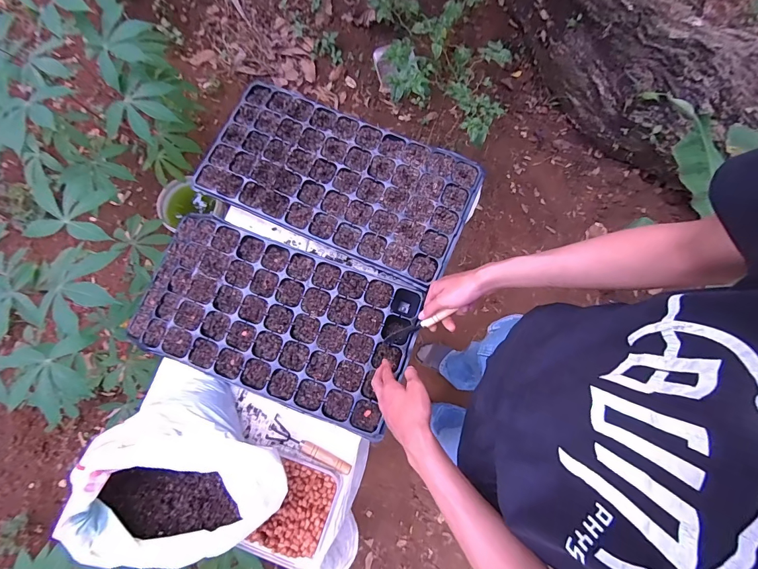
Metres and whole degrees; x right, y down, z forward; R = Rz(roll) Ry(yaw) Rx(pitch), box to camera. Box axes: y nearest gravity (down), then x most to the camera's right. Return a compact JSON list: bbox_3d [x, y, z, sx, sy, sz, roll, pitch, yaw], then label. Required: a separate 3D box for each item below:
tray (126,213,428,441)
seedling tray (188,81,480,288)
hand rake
[{"bbox_3d":[-0.195,0.058,0.683,0.505,0.051,0.268,20,79,3],"label":"tray"},{"bbox_3d":[-0.086,-0.214,0.730,0.526,0.038,0.268,23,77,7],"label":"seedling tray"},{"bbox_3d":[-0.127,0.293,0.647,0.161,0.024,0.041,31,78,8],"label":"hand rake"}]

